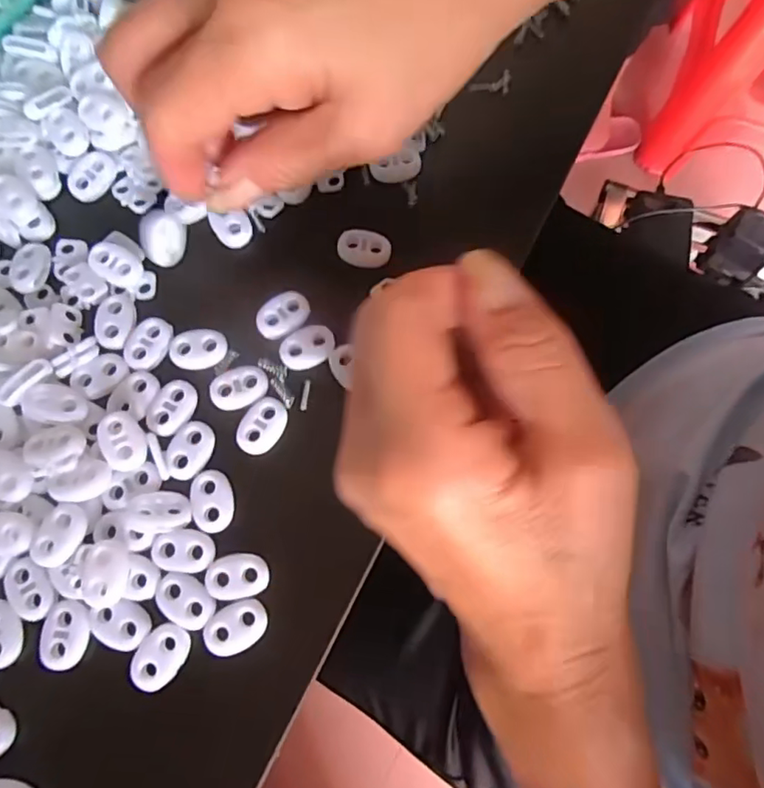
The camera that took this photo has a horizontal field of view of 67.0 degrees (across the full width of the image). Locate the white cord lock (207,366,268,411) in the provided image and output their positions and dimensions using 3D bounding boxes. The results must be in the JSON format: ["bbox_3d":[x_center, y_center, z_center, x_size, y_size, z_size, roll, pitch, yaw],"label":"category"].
[{"bbox_3d":[-0.057,-0.003,0.228,0.022,0.004,0.016,-14,76,-5],"label":"white cord lock"}]

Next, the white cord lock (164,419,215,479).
[{"bbox_3d":[-0.074,0.021,0.220,0.016,0.004,0.023,25,76,5],"label":"white cord lock"}]

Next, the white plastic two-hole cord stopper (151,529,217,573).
[{"bbox_3d":[-0.073,0.057,0.210,0.022,0.004,0.015,4,75,0],"label":"white plastic two-hole cord stopper"}]

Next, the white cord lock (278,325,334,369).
[{"bbox_3d":[-0.030,-0.019,0.232,0.022,0.004,0.016,-25,77,-7],"label":"white cord lock"}]

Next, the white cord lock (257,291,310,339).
[{"bbox_3d":[-0.041,-0.033,0.235,0.023,0.004,0.016,-29,78,-8],"label":"white cord lock"}]

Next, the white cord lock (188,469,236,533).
[{"bbox_3d":[-0.064,0.040,0.216,0.016,0.004,0.023,-15,76,-5],"label":"white cord lock"}]

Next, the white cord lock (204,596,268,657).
[{"bbox_3d":[-0.052,0.082,0.204,0.023,0.004,0.016,-24,77,-7],"label":"white cord lock"}]

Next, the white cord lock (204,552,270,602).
[{"bbox_3d":[-0.053,0.066,0.208,0.023,0.004,0.015,-11,76,-4],"label":"white cord lock"}]

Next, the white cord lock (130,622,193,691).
[{"bbox_3d":[-0.078,0.092,0.203,0.016,0.004,0.022,33,77,7],"label":"white cord lock"}]

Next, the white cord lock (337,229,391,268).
[{"bbox_3d":[-0.007,-0.062,0.244,0.022,0.004,0.015,6,75,0],"label":"white cord lock"}]

